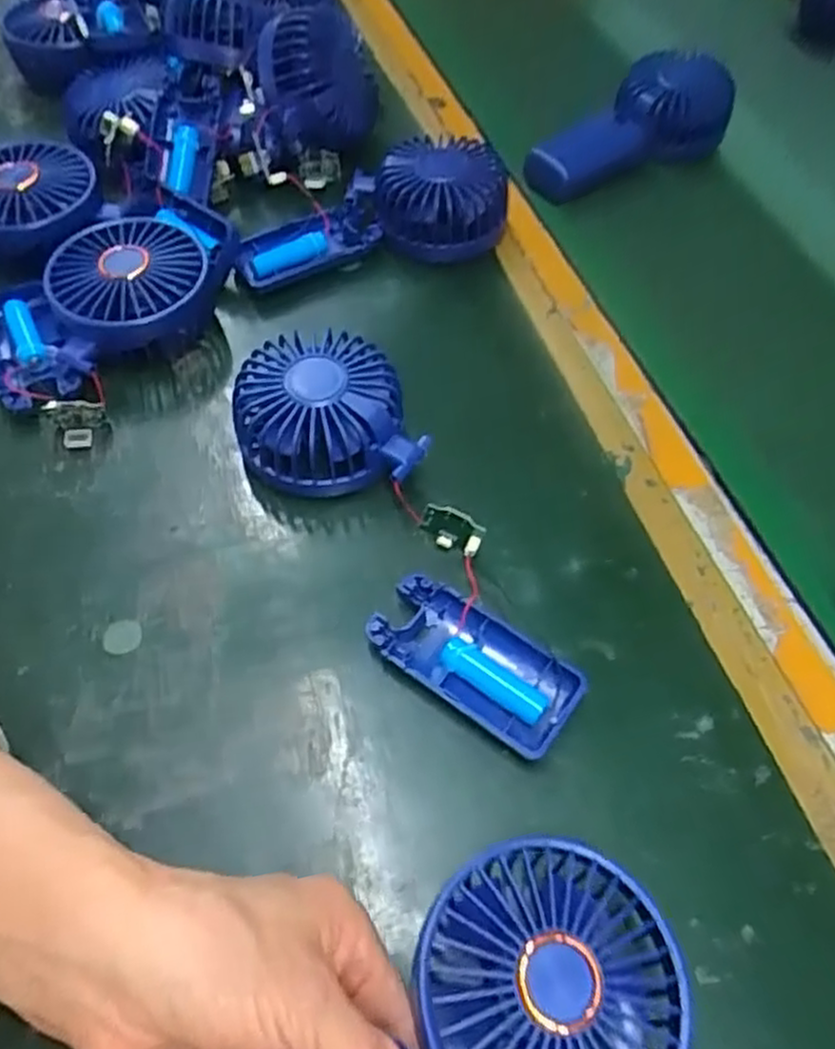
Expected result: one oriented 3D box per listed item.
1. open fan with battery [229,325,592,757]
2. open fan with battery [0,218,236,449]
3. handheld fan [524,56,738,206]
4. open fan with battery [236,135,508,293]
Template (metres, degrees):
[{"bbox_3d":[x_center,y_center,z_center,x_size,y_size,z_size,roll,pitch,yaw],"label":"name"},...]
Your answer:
[{"bbox_3d":[-0.014,0.003,0.349,0.082,0.044,0.234,-24,62,-16],"label":"open fan with battery"},{"bbox_3d":[-0.167,-0.114,0.411,0.147,0.043,0.129,-21,61,-14],"label":"open fan with battery"},{"bbox_3d":[0.155,-0.284,0.545,0.163,0.053,0.072,-38,67,-22],"label":"handheld fan"},{"bbox_3d":[-0.027,-0.198,0.468,0.178,0.043,0.076,-11,59,-9],"label":"open fan with battery"}]

